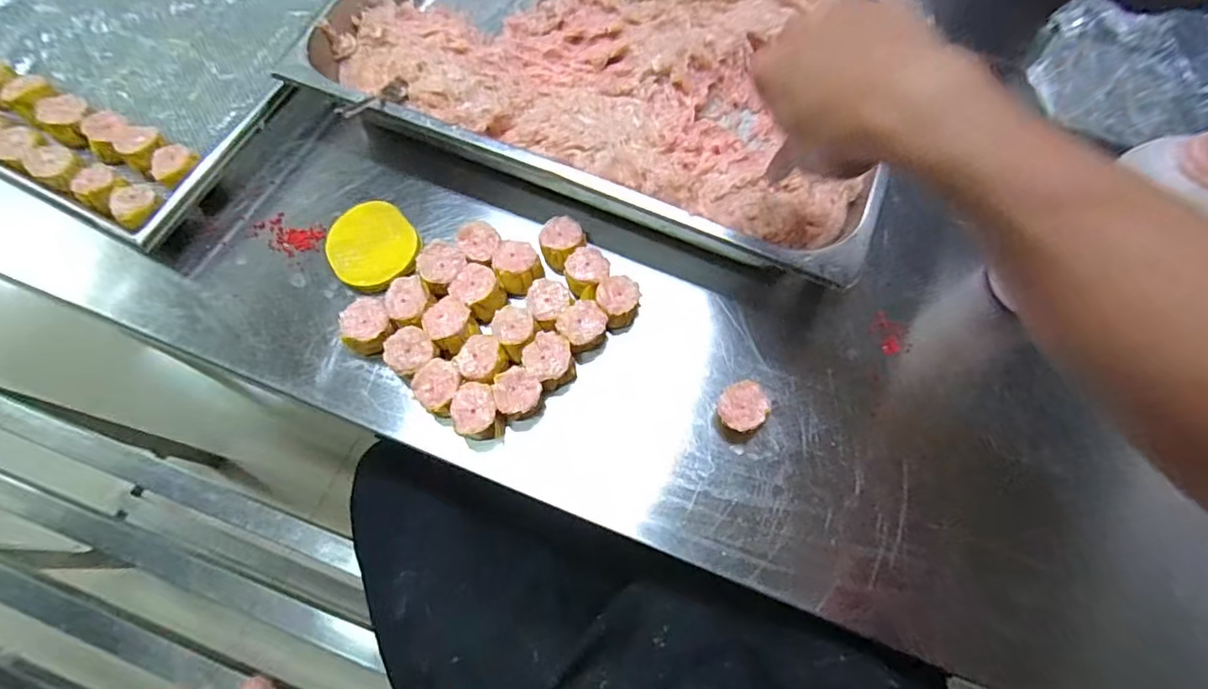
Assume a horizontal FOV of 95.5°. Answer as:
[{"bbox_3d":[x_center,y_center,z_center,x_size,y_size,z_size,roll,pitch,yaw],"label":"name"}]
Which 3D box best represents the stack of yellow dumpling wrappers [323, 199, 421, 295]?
[{"bbox_3d":[-0.198,-0.083,0.473,0.072,0.012,0.086,-34,72,-13],"label":"stack of yellow dumpling wrappers"}]

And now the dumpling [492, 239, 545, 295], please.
[{"bbox_3d":[-0.073,-0.065,0.458,0.036,0.026,0.042,-23,70,-9],"label":"dumpling"}]

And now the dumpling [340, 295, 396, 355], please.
[{"bbox_3d":[-0.187,-0.011,0.436,0.040,0.028,0.040,0,68,0],"label":"dumpling"}]

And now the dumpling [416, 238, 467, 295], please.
[{"bbox_3d":[-0.136,-0.062,0.454,0.037,0.024,0.040,0,68,0],"label":"dumpling"}]

